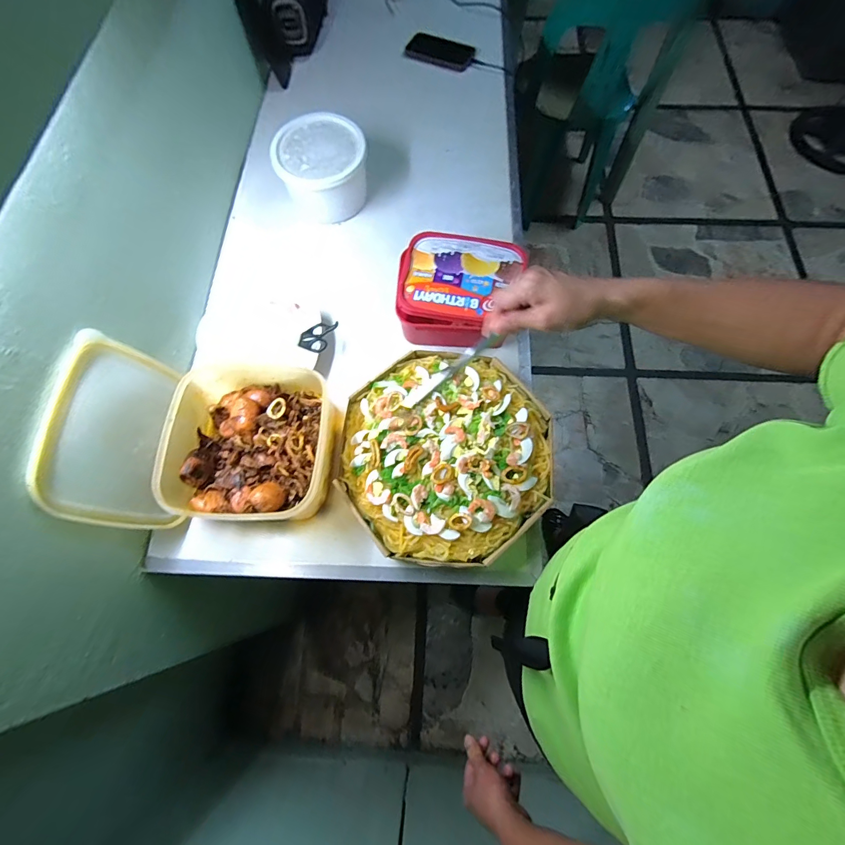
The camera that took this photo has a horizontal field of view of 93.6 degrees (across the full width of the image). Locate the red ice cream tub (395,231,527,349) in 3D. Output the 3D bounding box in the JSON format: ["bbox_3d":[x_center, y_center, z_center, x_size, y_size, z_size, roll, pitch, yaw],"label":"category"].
[{"bbox_3d":[0.056,-0.213,0.668,0.184,0.080,0.177,0,70,0],"label":"red ice cream tub"}]

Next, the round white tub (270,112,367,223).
[{"bbox_3d":[-0.185,-0.472,0.746,0.162,0.099,0.155,-7,70,-2],"label":"round white tub"}]

